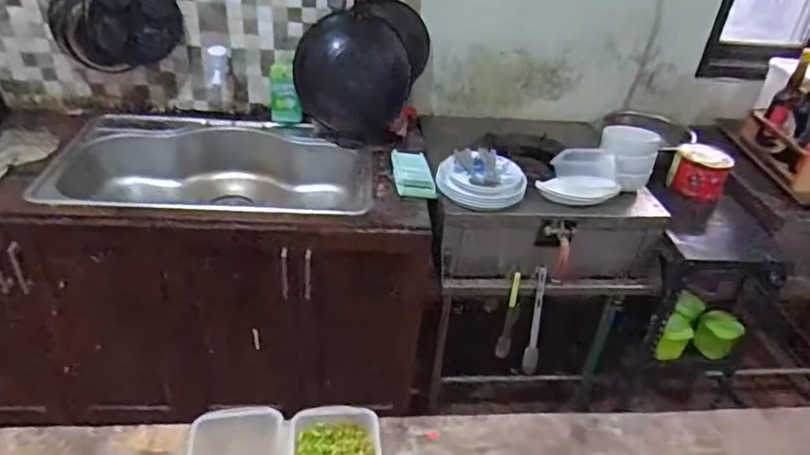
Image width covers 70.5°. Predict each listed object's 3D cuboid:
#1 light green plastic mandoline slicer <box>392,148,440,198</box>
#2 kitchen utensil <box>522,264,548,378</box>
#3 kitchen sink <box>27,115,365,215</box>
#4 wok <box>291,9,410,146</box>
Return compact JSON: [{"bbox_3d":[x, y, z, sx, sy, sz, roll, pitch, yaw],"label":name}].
[{"bbox_3d":[0.019,-0.151,1.599,0.102,0.030,0.228,-1,34,-9],"label":"light green plastic mandoline slicer"},{"bbox_3d":[0.334,0.234,1.455,0.035,0.271,0.032,7,2,4],"label":"kitchen utensil"},{"bbox_3d":[-0.526,-0.117,1.672,0.809,0.243,0.559,1,35,-7],"label":"kitchen sink"},{"bbox_3d":[-0.151,-0.450,1.710,0.325,0.340,0.103,4,34,-2],"label":"wok"}]

